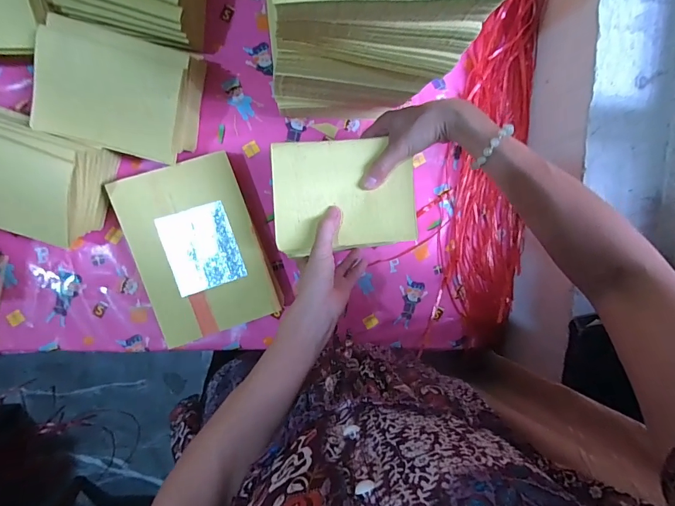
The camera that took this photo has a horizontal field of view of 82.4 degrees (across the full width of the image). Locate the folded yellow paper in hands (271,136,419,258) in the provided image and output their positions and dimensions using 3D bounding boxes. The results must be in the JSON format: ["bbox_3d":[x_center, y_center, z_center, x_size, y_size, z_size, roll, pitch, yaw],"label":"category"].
[{"bbox_3d":[0.009,-0.066,0.445,0.159,0.025,0.122,-7,96,-8],"label":"folded yellow paper in hands"}]

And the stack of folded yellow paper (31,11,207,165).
[{"bbox_3d":[-0.272,-0.196,0.488,0.168,0.081,0.129,11,93,-9],"label":"stack of folded yellow paper"}]

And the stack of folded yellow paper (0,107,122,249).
[{"bbox_3d":[-0.390,-0.095,0.476,0.169,0.101,0.140,17,92,-10],"label":"stack of folded yellow paper"}]

